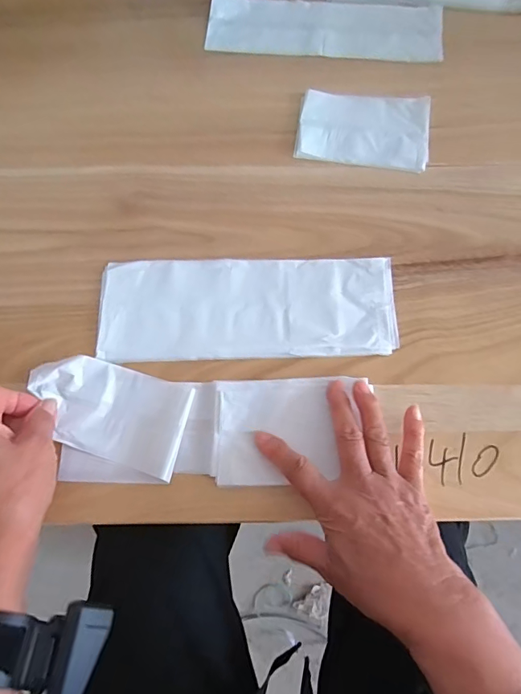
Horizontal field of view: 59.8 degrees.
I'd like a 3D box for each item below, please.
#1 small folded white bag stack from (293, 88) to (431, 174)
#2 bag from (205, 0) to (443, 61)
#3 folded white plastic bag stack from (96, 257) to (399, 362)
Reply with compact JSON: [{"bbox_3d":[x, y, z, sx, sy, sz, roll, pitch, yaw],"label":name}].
[{"bbox_3d":[0.102,-0.218,0.449,0.127,0.006,0.081,9,74,4],"label":"small folded white bag stack"},{"bbox_3d":[0.069,-0.347,0.490,0.248,0.010,0.074,5,74,3],"label":"bag"},{"bbox_3d":[-0.012,-0.036,0.397,0.253,0.004,0.093,0,73,2],"label":"folded white plastic bag stack"}]

